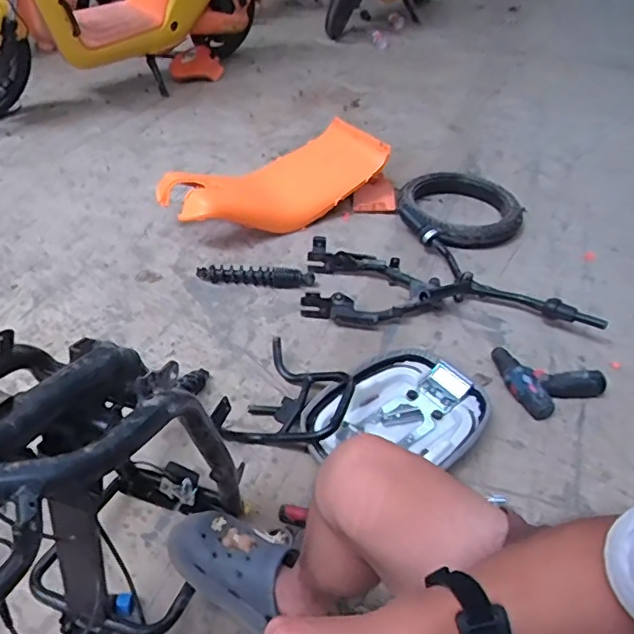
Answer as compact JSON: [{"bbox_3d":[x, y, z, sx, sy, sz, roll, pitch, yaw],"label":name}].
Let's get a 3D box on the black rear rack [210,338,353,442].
[{"bbox_3d":[-0.051,0.169,1.094,0.210,0.080,0.258,20,42,16],"label":"black rear rack"}]

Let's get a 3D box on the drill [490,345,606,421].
[{"bbox_3d":[0.496,0.123,1.237,0.196,0.052,0.179,-11,43,-19],"label":"drill"}]

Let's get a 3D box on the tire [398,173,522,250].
[{"bbox_3d":[0.440,-0.350,1.767,0.422,0.078,0.386,3,40,-3],"label":"tire"}]

